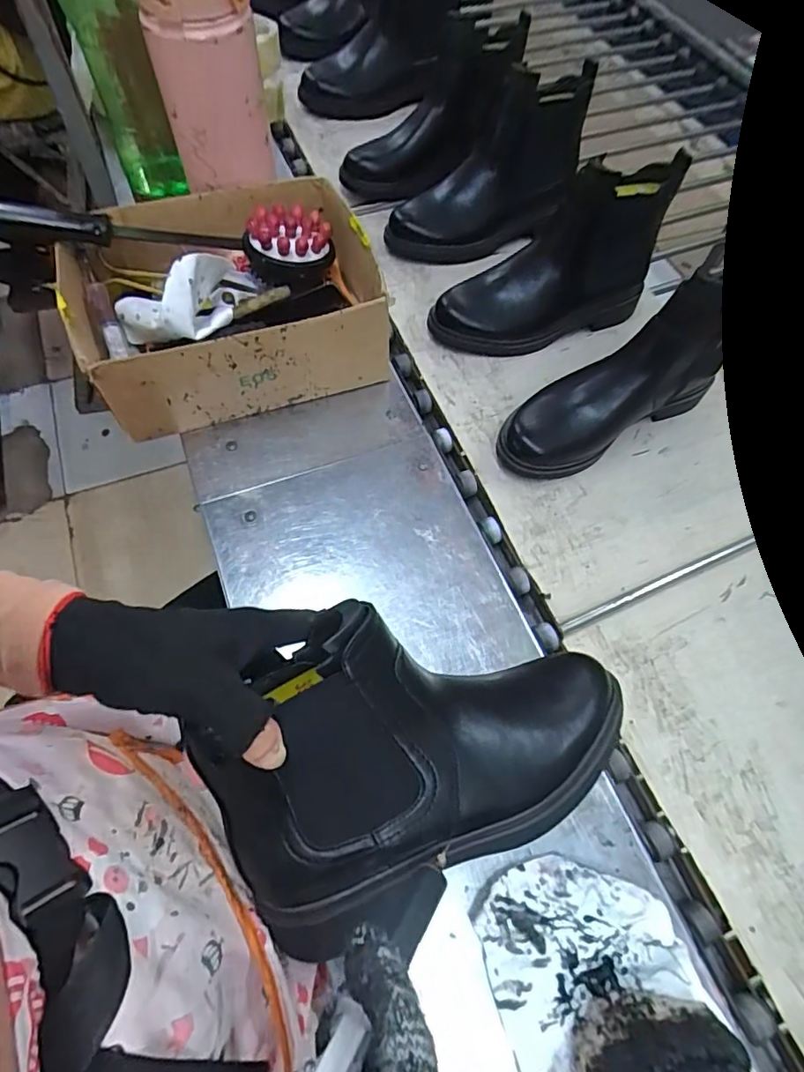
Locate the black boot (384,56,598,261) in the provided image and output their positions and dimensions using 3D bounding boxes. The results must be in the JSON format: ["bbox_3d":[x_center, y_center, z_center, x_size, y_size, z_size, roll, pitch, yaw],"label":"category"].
[{"bbox_3d":[0.105,-0.446,0.682,0.256,0.156,0.102,-20,65,-12],"label":"black boot"}]

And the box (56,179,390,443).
[{"bbox_3d":[-0.171,-0.233,0.555,0.271,0.110,0.219,-14,64,-9],"label":"box"}]

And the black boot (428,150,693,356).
[{"bbox_3d":[0.164,-0.299,0.606,0.262,0.155,0.086,-21,66,-12],"label":"black boot"}]

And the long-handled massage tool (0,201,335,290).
[{"bbox_3d":[-0.243,-0.287,0.519,0.347,0.054,0.064,-3,62,-18],"label":"long-handled massage tool"}]

